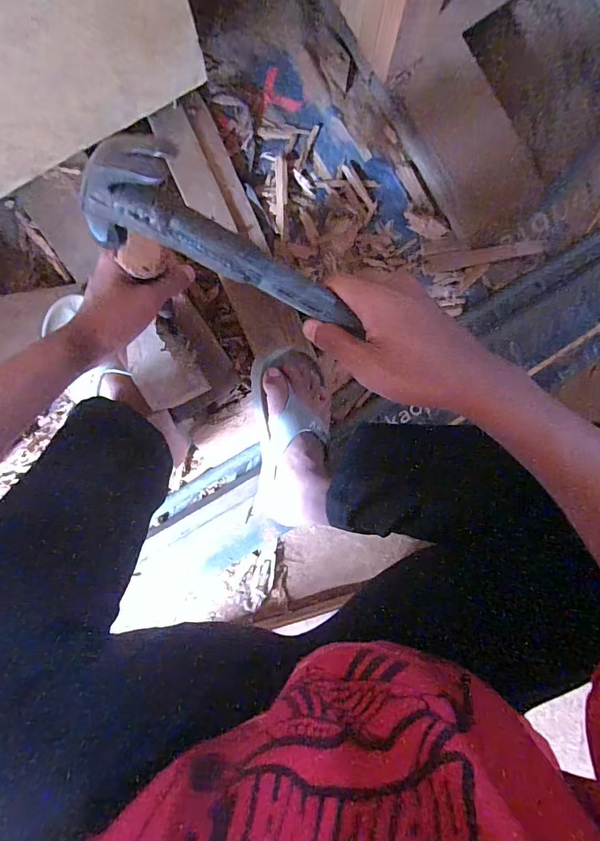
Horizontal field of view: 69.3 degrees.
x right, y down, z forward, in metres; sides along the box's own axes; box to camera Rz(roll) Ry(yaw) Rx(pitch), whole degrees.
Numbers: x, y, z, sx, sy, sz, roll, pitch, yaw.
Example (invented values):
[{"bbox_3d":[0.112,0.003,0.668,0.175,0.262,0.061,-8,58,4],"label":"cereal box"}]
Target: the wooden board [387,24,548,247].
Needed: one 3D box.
[{"bbox_3d":[0.247,-0.414,0.657,0.133,0.032,0.291,-30,102,33],"label":"wooden board"}]

